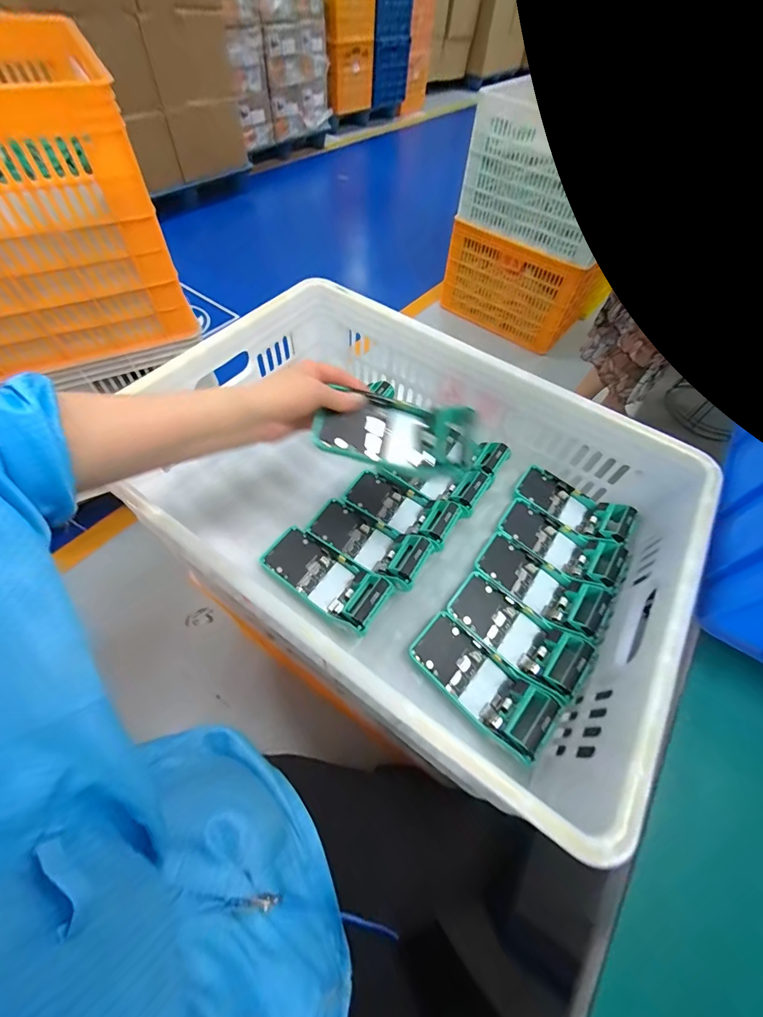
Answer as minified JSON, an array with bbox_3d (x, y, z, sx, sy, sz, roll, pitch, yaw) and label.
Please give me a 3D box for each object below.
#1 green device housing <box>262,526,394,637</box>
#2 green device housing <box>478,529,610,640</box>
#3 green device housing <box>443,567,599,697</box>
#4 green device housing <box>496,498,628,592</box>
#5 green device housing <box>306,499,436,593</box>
[{"bbox_3d":[-0.072,0.088,0.489,0.166,0.042,0.074,31,61,14],"label":"green device housing"},{"bbox_3d":[0.208,0.099,0.499,0.162,0.043,0.076,36,63,17],"label":"green device housing"},{"bbox_3d":[0.166,0.147,0.462,0.159,0.043,0.071,36,63,17],"label":"green device housing"},{"bbox_3d":[0.251,0.047,0.536,0.161,0.045,0.078,34,62,16],"label":"green device housing"},{"bbox_3d":[-0.017,0.043,0.519,0.166,0.042,0.077,31,61,15],"label":"green device housing"}]

